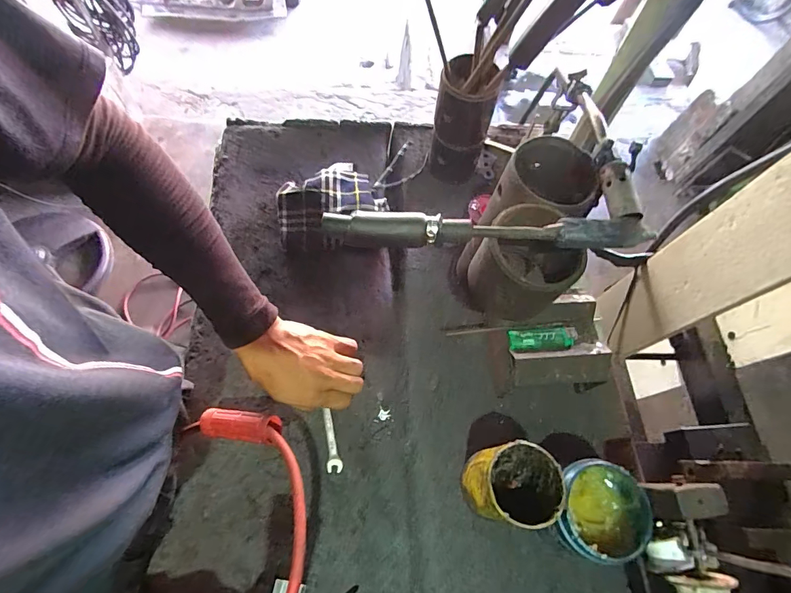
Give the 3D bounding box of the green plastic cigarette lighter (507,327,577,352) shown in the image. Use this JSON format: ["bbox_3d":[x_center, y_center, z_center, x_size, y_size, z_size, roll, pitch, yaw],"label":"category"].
[{"bbox_3d":[0.173,0.050,0.480,0.080,0.008,0.026,-2,66,-7],"label":"green plastic cigarette lighter"}]

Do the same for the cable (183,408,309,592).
[{"bbox_3d":[-0.131,0.184,0.395,0.088,0.029,0.224,-30,53,-16],"label":"cable"}]

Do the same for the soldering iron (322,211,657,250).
[{"bbox_3d":[0.078,-0.056,0.354,0.275,0.023,0.026,1,66,-3],"label":"soldering iron"}]

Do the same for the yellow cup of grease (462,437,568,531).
[{"bbox_3d":[0.119,0.198,0.437,0.079,0.110,0.072,1,66,-3],"label":"yellow cup of grease"}]

